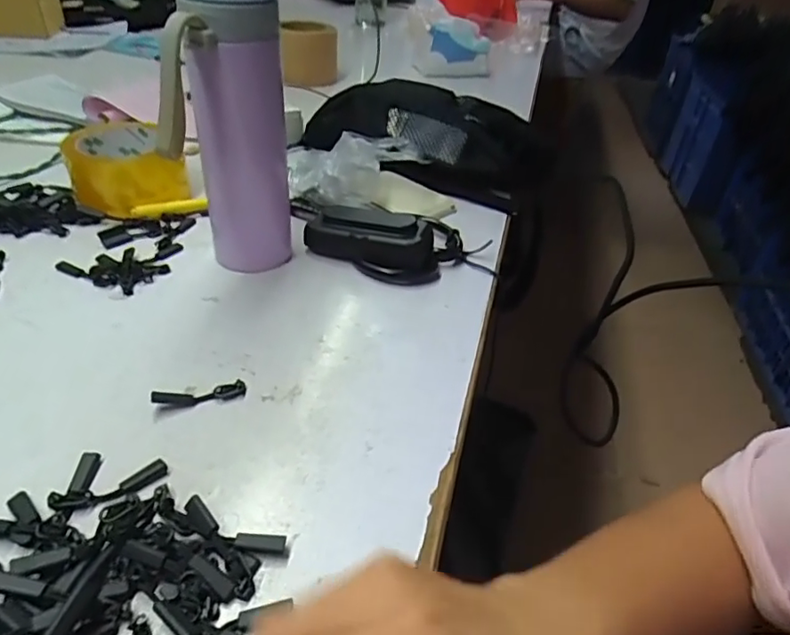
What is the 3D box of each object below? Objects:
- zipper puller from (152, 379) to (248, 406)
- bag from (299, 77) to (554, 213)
[{"bbox_3d":[-0.119,0.046,0.339,0.053,0.011,0.011,-8,40,-18],"label":"zipper puller"},{"bbox_3d":[0.032,-0.206,0.612,0.267,0.072,0.145,17,39,14],"label":"bag"}]

